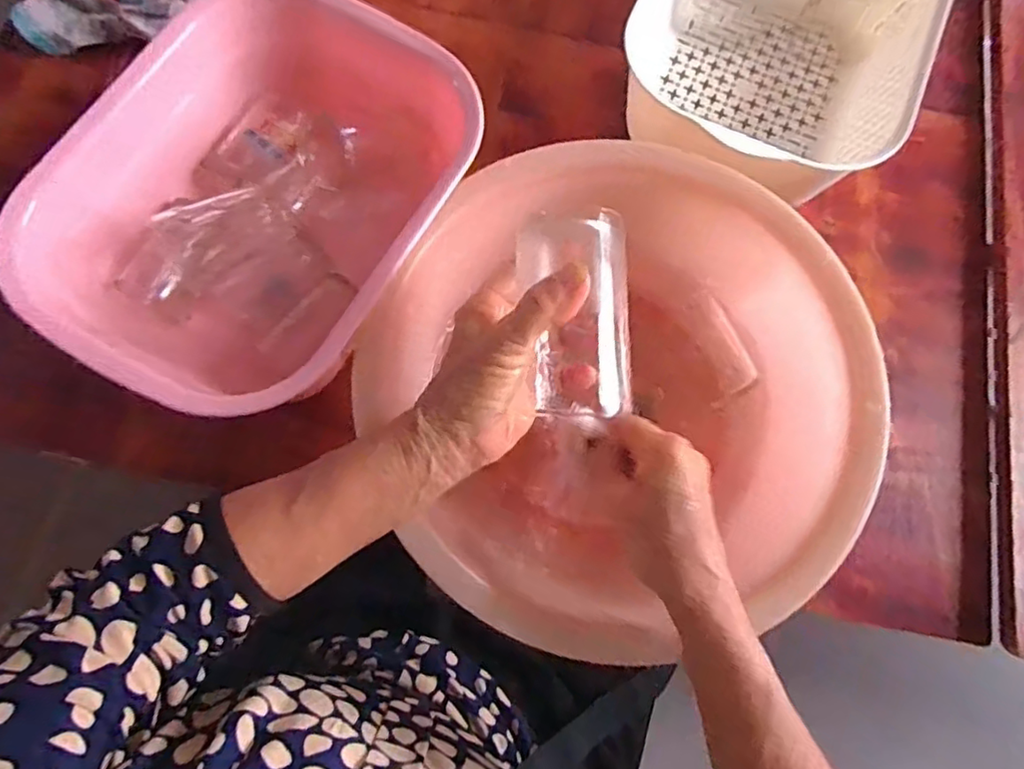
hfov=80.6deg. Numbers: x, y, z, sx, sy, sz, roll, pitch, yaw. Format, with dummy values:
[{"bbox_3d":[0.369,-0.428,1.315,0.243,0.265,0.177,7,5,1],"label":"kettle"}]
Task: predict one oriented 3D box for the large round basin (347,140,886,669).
[{"bbox_3d":[0.068,0.009,0.429,0.309,0.119,0.311,0,76,0],"label":"large round basin"}]

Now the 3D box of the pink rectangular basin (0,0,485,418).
[{"bbox_3d":[-0.174,-0.130,0.437,0.241,0.097,0.298,29,76,5],"label":"pink rectangular basin"}]

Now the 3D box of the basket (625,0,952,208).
[{"bbox_3d":[0.220,-0.284,0.506,0.223,0.098,0.271,25,77,6],"label":"basket"}]

